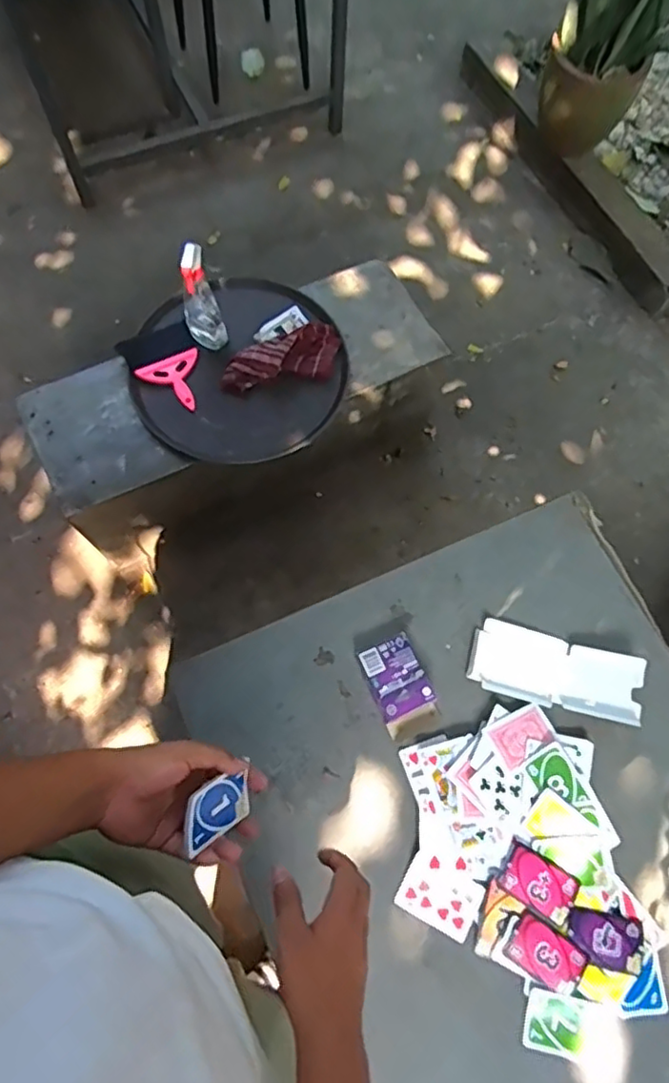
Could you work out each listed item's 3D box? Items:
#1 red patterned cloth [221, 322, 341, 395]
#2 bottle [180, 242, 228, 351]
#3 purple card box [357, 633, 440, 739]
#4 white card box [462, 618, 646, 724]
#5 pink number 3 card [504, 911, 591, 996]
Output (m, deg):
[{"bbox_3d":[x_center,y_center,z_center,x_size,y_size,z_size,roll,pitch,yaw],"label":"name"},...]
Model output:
[{"bbox_3d":[-0.099,-0.368,1.288,0.264,0.058,0.109,-26,73,-12],"label":"red patterned cloth"},{"bbox_3d":[-0.268,-0.490,1.246,0.071,0.223,0.095,-19,71,-10],"label":"bottle"},{"bbox_3d":[0.079,0.178,0.784,0.070,0.028,0.109,-23,72,-11],"label":"purple card box"},{"bbox_3d":[0.281,0.164,0.805,0.209,0.022,0.093,15,69,3],"label":"white card box"},{"bbox_3d":[0.235,0.457,0.696,0.084,0.009,0.051,33,71,9],"label":"pink number 3 card"}]

